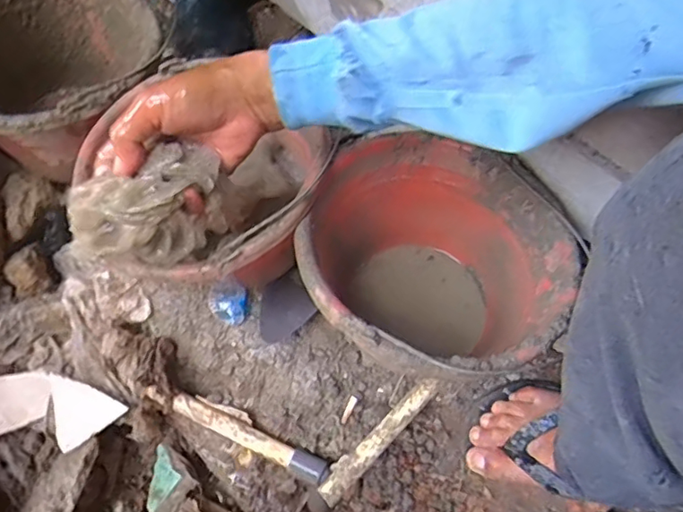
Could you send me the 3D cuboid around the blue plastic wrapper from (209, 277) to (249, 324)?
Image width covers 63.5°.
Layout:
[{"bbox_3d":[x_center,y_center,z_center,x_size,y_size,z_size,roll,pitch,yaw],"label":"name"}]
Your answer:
[{"bbox_3d":[-0.127,0.052,0.637,0.048,0.009,0.046,20,91,7],"label":"blue plastic wrapper"}]

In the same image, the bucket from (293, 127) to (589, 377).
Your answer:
[{"bbox_3d":[0.085,0.028,0.557,0.234,0.181,0.217,0,62,0],"label":"bucket"}]

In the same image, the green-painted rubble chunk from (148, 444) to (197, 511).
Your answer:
[{"bbox_3d":[-0.219,0.281,0.683,0.067,0.017,0.072,40,95,29],"label":"green-painted rubble chunk"}]

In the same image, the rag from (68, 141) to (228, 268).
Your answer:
[{"bbox_3d":[-0.150,-0.035,0.425,0.118,0.069,0.056,-21,64,-11],"label":"rag"}]

